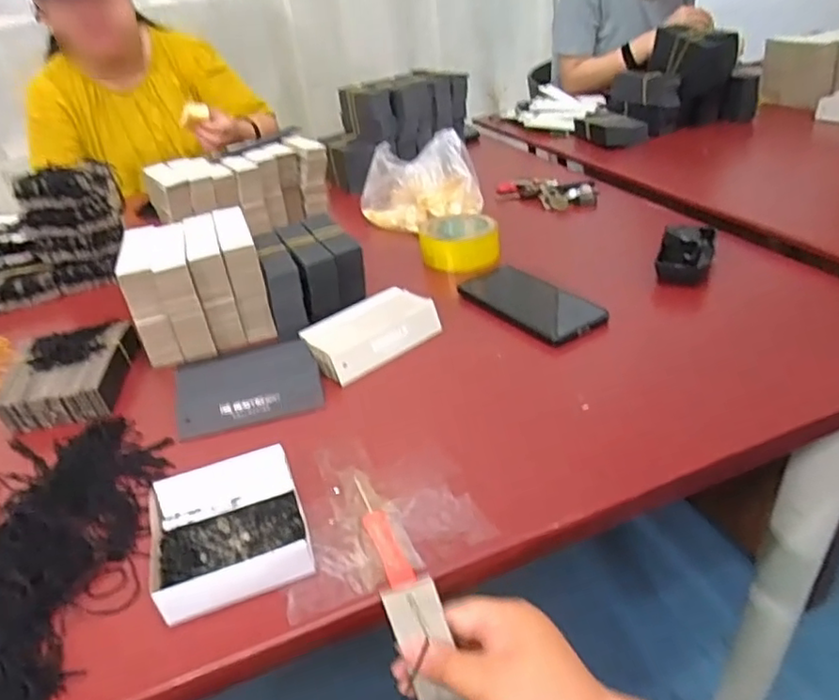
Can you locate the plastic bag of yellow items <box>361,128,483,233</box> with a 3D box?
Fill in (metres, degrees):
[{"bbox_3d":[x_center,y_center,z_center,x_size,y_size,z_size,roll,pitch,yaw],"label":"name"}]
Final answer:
[{"bbox_3d":[0.000,-0.234,0.890,0.163,0.102,0.090,-10,32,-5],"label":"plastic bag of yellow items"}]

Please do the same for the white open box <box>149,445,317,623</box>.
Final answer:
[{"bbox_3d":[-0.134,0.123,0.437,0.101,0.026,0.110,-16,33,-14],"label":"white open box"}]

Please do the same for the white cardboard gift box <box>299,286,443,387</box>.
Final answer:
[{"bbox_3d":[-0.051,-0.021,0.636,0.131,0.033,0.083,-27,37,-28],"label":"white cardboard gift box"}]

